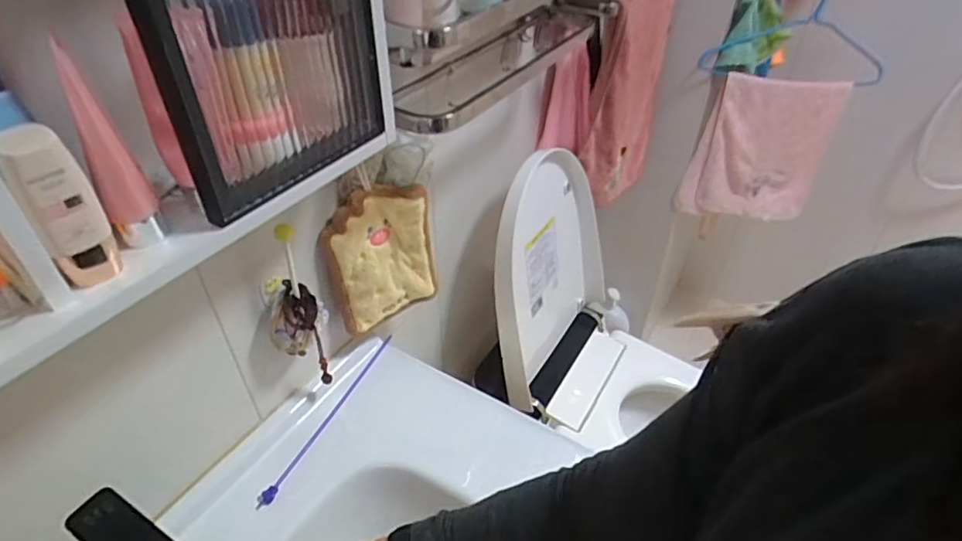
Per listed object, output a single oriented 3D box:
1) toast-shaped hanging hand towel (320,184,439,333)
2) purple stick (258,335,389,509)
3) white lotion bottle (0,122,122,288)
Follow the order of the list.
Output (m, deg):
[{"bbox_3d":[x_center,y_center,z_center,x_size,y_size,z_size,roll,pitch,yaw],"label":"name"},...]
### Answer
[{"bbox_3d":[-0.133,-0.017,0.767,0.156,0.200,0.035,-22,45,-25],"label":"toast-shaped hanging hand towel"},{"bbox_3d":[-0.201,0.192,0.770,0.016,0.017,0.301,17,43,19],"label":"purple stick"},{"bbox_3d":[-0.272,-0.040,0.365,0.036,0.111,0.030,-30,49,-31],"label":"white lotion bottle"}]

